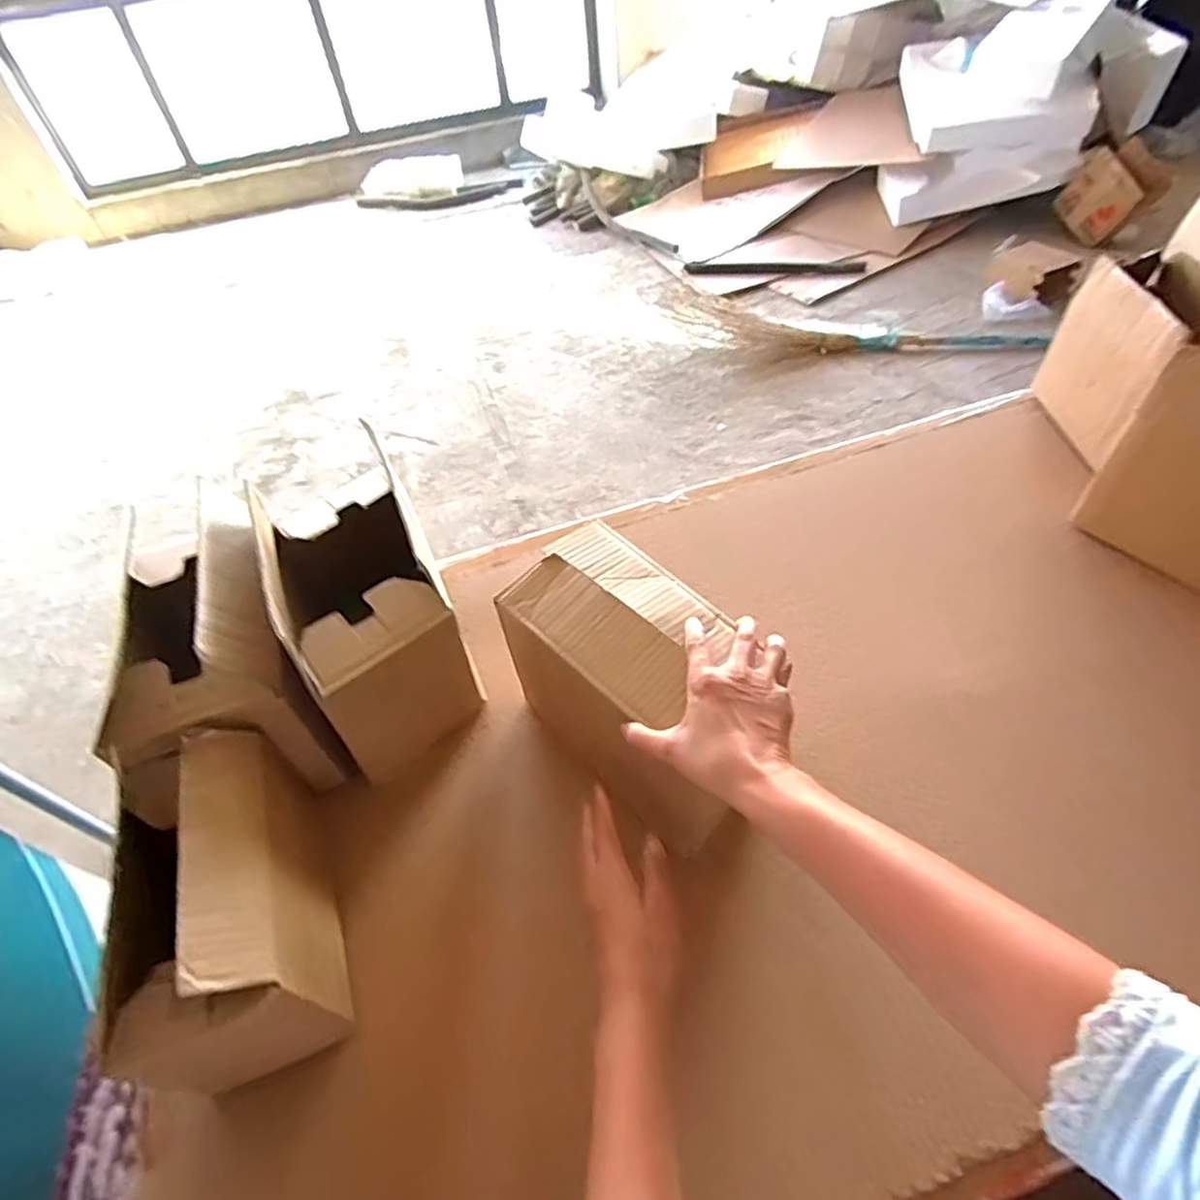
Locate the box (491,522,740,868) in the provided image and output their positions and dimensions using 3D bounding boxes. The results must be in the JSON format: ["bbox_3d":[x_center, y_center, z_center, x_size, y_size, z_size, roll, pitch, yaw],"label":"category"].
[{"bbox_3d":[0.035,0.069,0.567,0.130,0.147,0.247,-33,55,-20],"label":"box"}]

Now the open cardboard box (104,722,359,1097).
[{"bbox_3d":[-0.264,0.216,0.472,0.092,0.160,0.213,-19,52,-10],"label":"open cardboard box"}]

